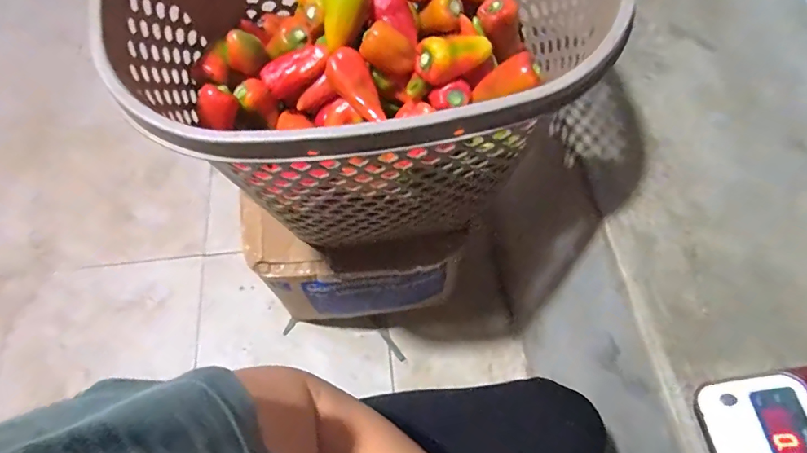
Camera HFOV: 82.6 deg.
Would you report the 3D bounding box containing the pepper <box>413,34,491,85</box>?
[{"bbox_3d":[0.051,-0.171,0.454,0.076,0.032,0.030,-26,67,-12],"label":"pepper"}]

